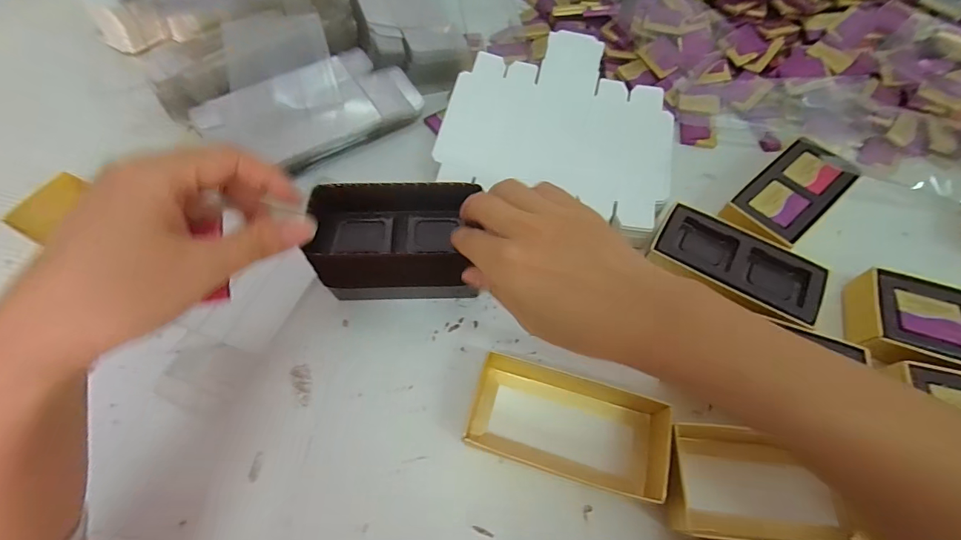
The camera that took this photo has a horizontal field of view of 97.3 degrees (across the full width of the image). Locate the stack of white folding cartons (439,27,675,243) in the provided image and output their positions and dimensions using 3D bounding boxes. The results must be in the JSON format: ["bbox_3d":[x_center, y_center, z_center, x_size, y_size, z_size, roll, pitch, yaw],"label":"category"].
[{"bbox_3d":[0.074,-0.129,0.378,0.191,0.033,0.191,20,62,11],"label":"stack of white folding cartons"}]

